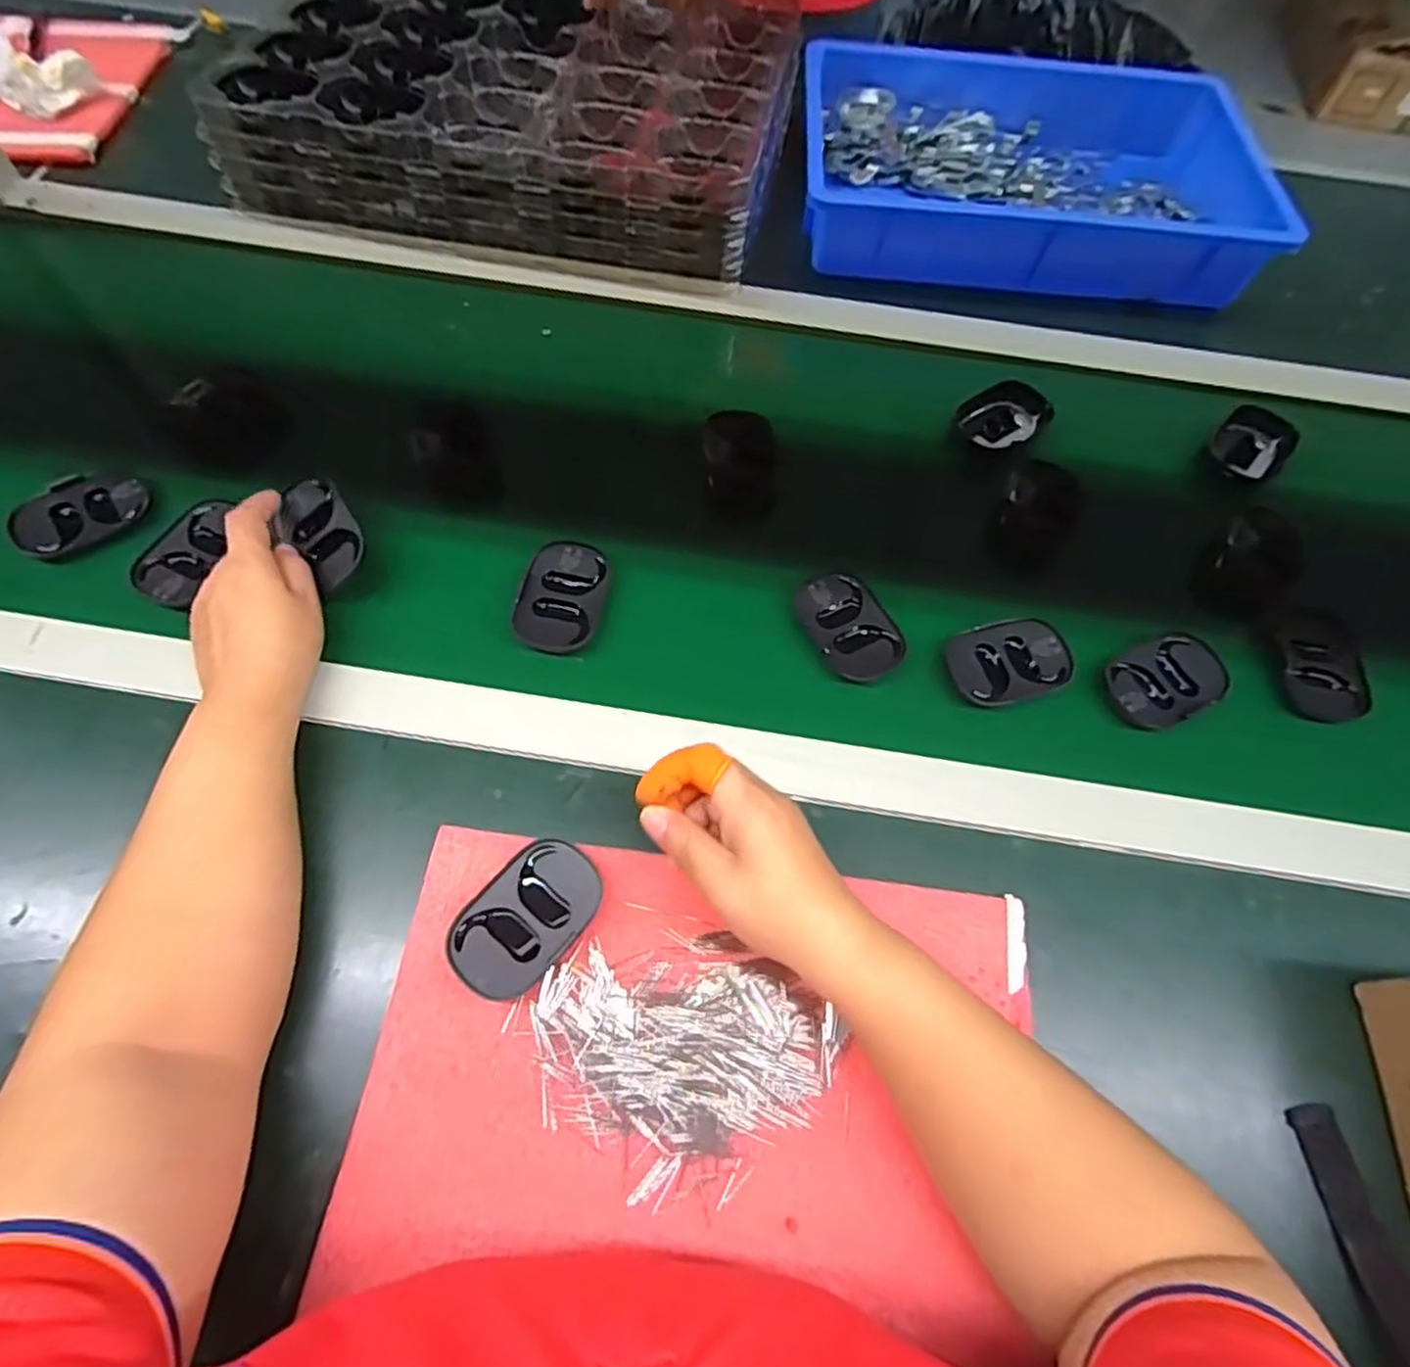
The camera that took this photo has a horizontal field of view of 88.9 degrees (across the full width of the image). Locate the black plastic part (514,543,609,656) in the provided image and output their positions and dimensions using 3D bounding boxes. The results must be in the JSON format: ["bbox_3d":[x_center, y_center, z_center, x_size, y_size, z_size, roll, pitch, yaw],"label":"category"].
[{"bbox_3d":[-0.100,-0.060,0.512,0.057,0.017,0.087,11,64,2],"label":"black plastic part"}]

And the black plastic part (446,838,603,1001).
[{"bbox_3d":[-0.099,0.131,0.401,0.057,0.013,0.086,36,67,13],"label":"black plastic part"}]

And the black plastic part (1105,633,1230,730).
[{"bbox_3d":[0.321,-0.004,0.497,0.086,0.013,0.056,-22,68,-13],"label":"black plastic part"}]

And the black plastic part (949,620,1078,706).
[{"bbox_3d":[0.212,-0.016,0.503,0.084,0.009,0.058,-14,66,-10],"label":"black plastic part"}]

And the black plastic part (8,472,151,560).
[{"bbox_3d":[-0.450,-0.121,0.520,0.084,0.017,0.058,-34,71,-18],"label":"black plastic part"}]

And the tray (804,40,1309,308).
[{"bbox_3d":[0.316,-0.524,0.733,0.425,0.090,0.316,7,64,0],"label":"tray"}]

